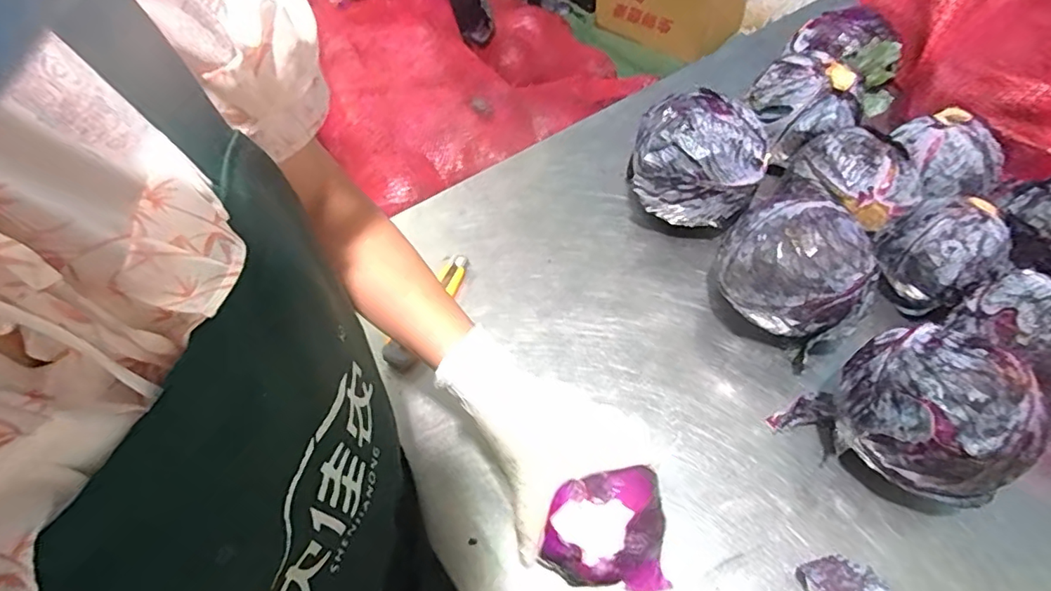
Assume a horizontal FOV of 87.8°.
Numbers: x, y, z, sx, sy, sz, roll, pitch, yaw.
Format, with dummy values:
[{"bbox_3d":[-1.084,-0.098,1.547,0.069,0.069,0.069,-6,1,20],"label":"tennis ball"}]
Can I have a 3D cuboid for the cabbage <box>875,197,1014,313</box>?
[{"bbox_3d":[0.439,-0.040,0.580,0.084,0.095,0.091,-2,55,2],"label":"cabbage"}]

